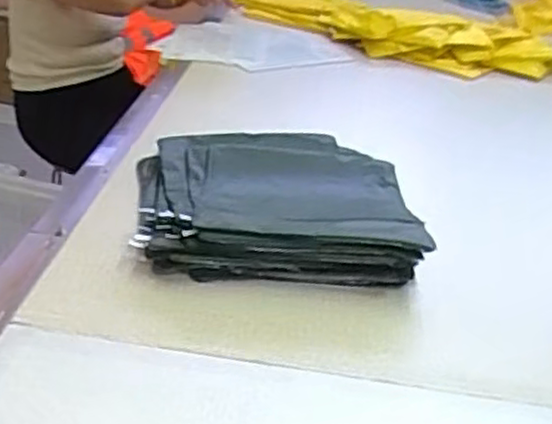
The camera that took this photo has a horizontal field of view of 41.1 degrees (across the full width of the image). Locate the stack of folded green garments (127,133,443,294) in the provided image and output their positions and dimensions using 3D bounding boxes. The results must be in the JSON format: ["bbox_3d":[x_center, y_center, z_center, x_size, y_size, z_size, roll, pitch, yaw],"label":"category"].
[{"bbox_3d":[-0.006,-0.029,0.945,0.333,0.055,0.345,5,27,-4],"label":"stack of folded green garments"}]

